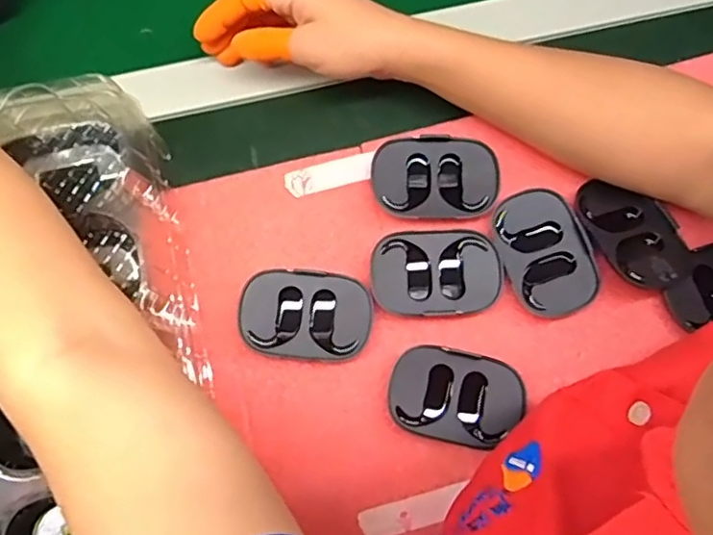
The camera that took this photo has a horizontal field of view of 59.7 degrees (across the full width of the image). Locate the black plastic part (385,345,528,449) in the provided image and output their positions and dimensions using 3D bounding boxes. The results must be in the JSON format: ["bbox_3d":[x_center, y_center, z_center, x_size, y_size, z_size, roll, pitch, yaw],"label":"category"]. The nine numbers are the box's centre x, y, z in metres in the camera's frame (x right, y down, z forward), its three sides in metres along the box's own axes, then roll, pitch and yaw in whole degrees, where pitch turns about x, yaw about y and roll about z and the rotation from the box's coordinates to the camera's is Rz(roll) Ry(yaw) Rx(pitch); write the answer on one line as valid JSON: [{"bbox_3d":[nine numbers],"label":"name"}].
[{"bbox_3d":[0.066,0.085,0.415,0.087,0.016,0.057,13,78,3],"label":"black plastic part"}]

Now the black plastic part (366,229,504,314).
[{"bbox_3d":[0.054,0.004,0.431,0.090,0.016,0.056,-1,78,0],"label":"black plastic part"}]

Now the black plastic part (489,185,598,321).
[{"bbox_3d":[0.130,-0.010,0.434,0.058,0.016,0.087,-20,78,-4],"label":"black plastic part"}]

